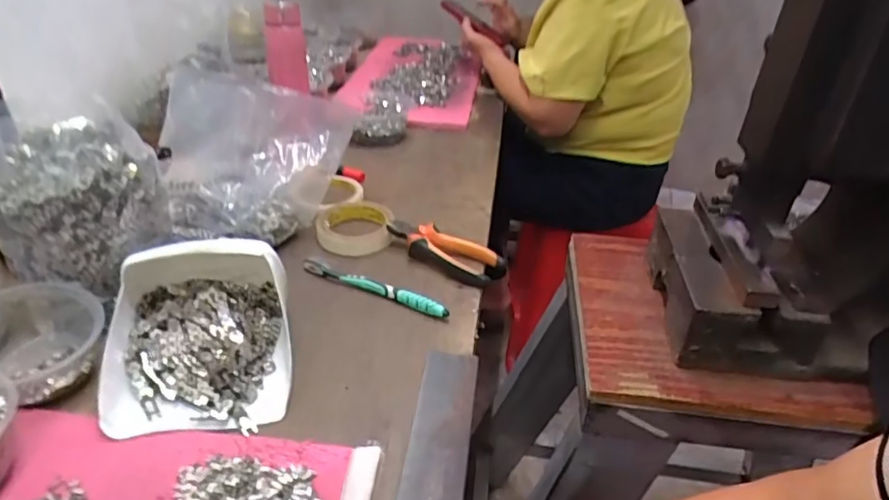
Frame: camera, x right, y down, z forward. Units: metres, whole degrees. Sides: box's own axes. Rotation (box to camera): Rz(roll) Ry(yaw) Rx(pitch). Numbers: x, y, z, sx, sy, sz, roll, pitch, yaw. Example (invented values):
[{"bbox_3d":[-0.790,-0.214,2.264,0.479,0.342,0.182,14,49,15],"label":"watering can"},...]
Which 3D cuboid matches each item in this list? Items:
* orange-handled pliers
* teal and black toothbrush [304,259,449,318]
[{"bbox_3d":[-0.003,-0.003,0.681,0.150,0.026,0.055,23,38,24],"label":"orange-handled pliers"},{"bbox_3d":[-0.077,0.040,0.633,0.179,0.019,0.014,18,37,19],"label":"teal and black toothbrush"}]

